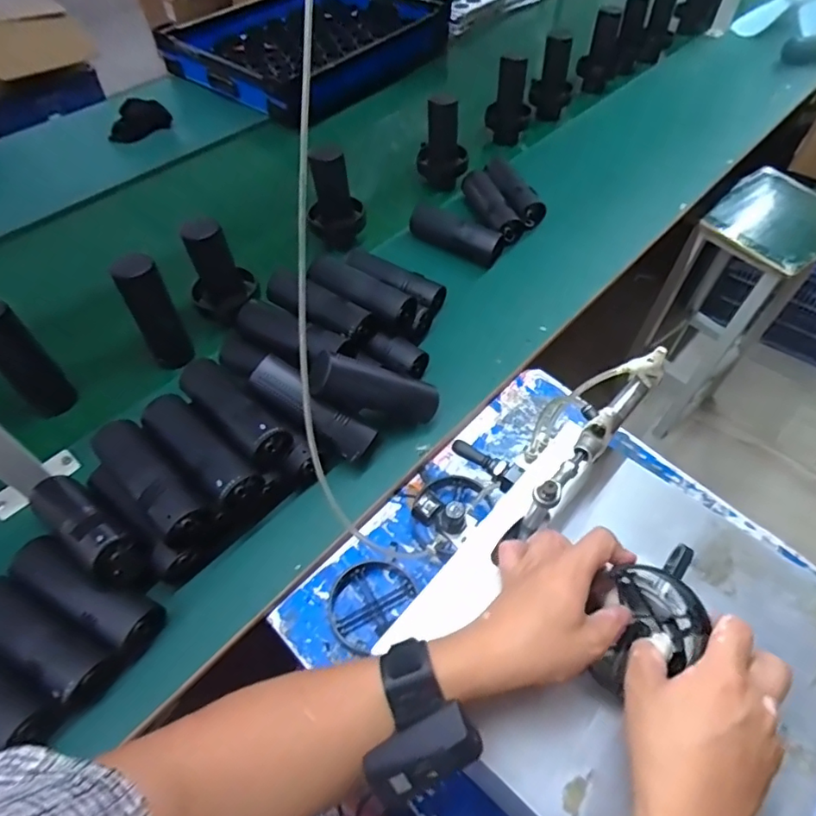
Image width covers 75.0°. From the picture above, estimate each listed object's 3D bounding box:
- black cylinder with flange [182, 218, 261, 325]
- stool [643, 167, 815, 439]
[{"bbox_3d":[-0.273,-0.198,0.760,0.092,0.158,0.078,-20,57,-14],"label":"black cylinder with flange"},{"bbox_3d":[0.799,-0.229,1.385,0.334,0.628,0.239,-34,61,-22],"label":"stool"}]

